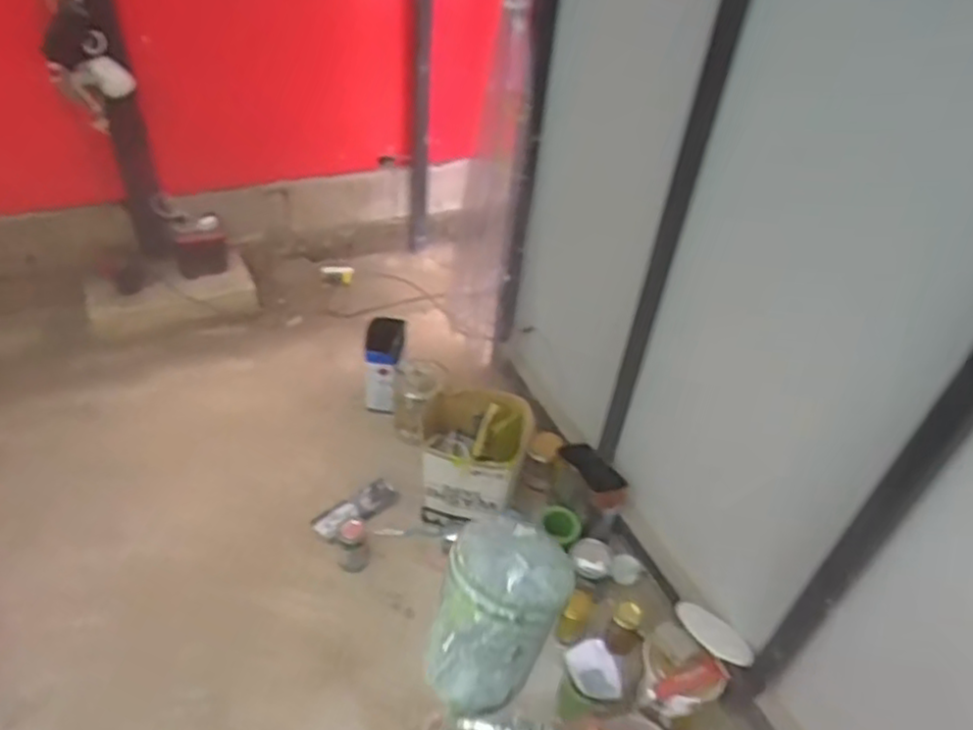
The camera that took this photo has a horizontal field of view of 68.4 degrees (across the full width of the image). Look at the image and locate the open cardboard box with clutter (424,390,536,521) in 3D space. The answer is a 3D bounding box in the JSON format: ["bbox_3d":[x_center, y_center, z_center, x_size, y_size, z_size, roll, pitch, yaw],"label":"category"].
[{"bbox_3d":[-0.038,0.226,1.920,0.281,0.268,0.291,14,42,9],"label":"open cardboard box with clutter"}]

